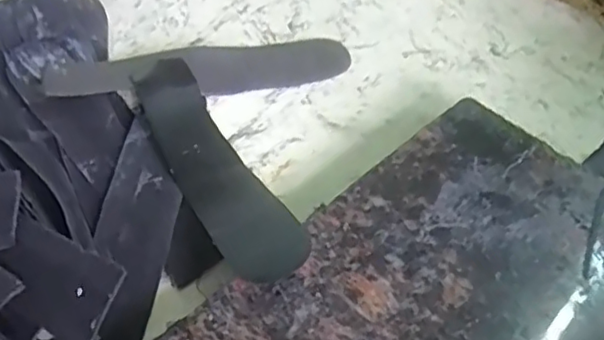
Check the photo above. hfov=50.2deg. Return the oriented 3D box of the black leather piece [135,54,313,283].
[{"bbox_3d":[-0.048,-0.007,0.325,0.036,0.010,0.165,-23,53,-16],"label":"black leather piece"}]

